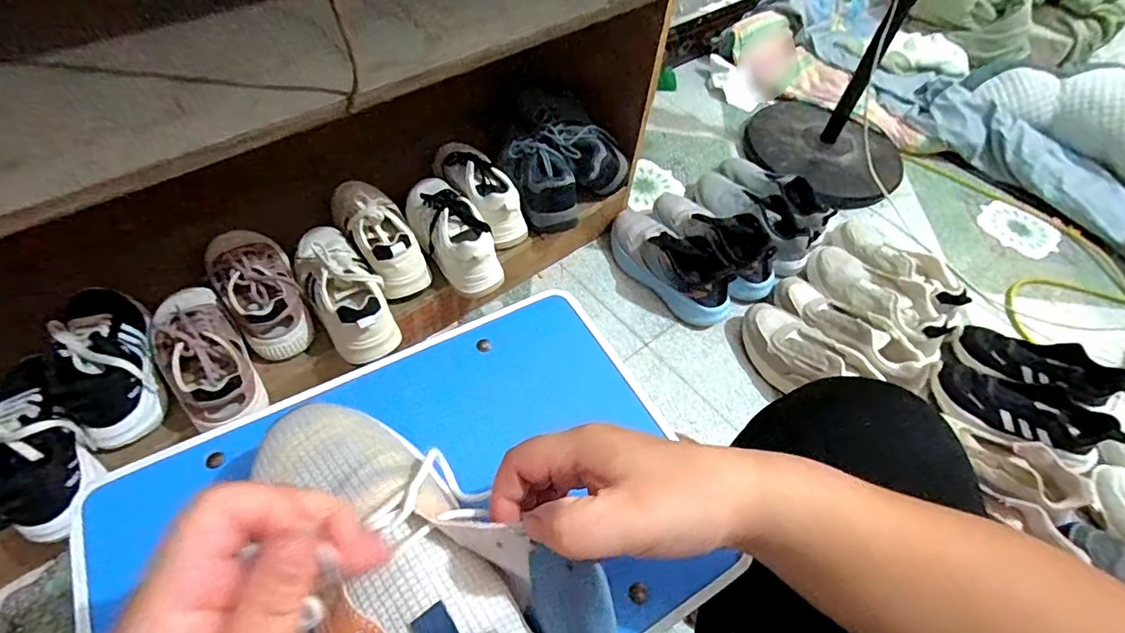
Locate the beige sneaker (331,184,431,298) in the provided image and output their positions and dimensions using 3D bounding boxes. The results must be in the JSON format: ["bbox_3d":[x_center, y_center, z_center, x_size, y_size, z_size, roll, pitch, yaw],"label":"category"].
[{"bbox_3d":[-0.288,-0.139,0.820,0.088,0.081,0.226,-28,62,-22],"label":"beige sneaker"}]

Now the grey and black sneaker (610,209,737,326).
[{"bbox_3d":[0.202,-0.106,0.995,0.104,0.102,0.282,-35,65,-25],"label":"grey and black sneaker"}]

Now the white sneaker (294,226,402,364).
[{"bbox_3d":[-0.317,-0.048,0.756,0.096,0.085,0.237,-29,62,-23],"label":"white sneaker"}]

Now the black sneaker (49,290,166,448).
[{"bbox_3d":[-0.582,0.049,0.669,0.089,0.082,0.227,-22,60,-19],"label":"black sneaker"}]

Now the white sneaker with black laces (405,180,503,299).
[{"bbox_3d":[-0.182,-0.144,0.852,0.092,0.091,0.228,-27,61,-22],"label":"white sneaker with black laces"}]

